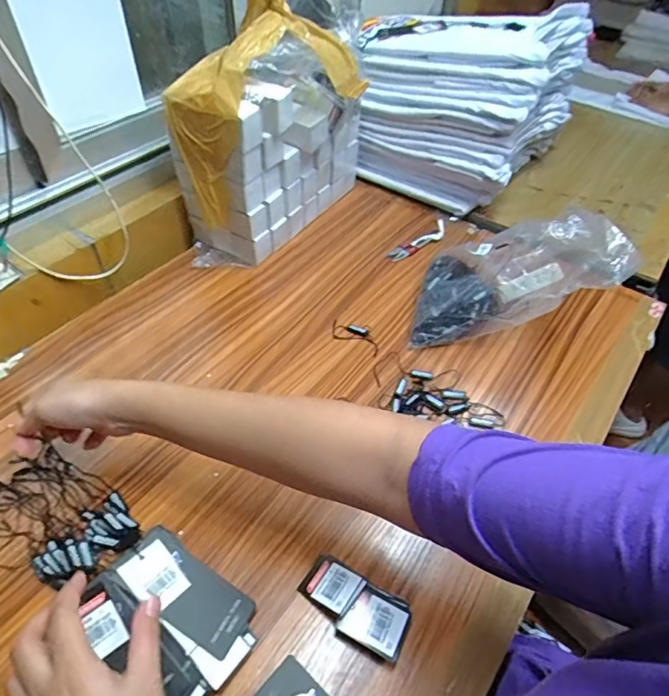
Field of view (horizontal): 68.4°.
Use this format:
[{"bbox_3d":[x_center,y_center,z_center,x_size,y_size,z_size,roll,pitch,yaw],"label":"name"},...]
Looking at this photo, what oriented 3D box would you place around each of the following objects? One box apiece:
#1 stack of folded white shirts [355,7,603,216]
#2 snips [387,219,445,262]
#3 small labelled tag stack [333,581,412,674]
[{"bbox_3d":[0.204,-0.410,0.842,0.316,0.240,0.288,26,52,20],"label":"stack of folded white shirts"},{"bbox_3d":[0.136,-0.167,0.773,0.122,0.014,0.034,-31,55,-26],"label":"snips"},{"bbox_3d":[0.035,0.226,0.408,0.050,0.019,0.051,22,50,17],"label":"small labelled tag stack"}]

